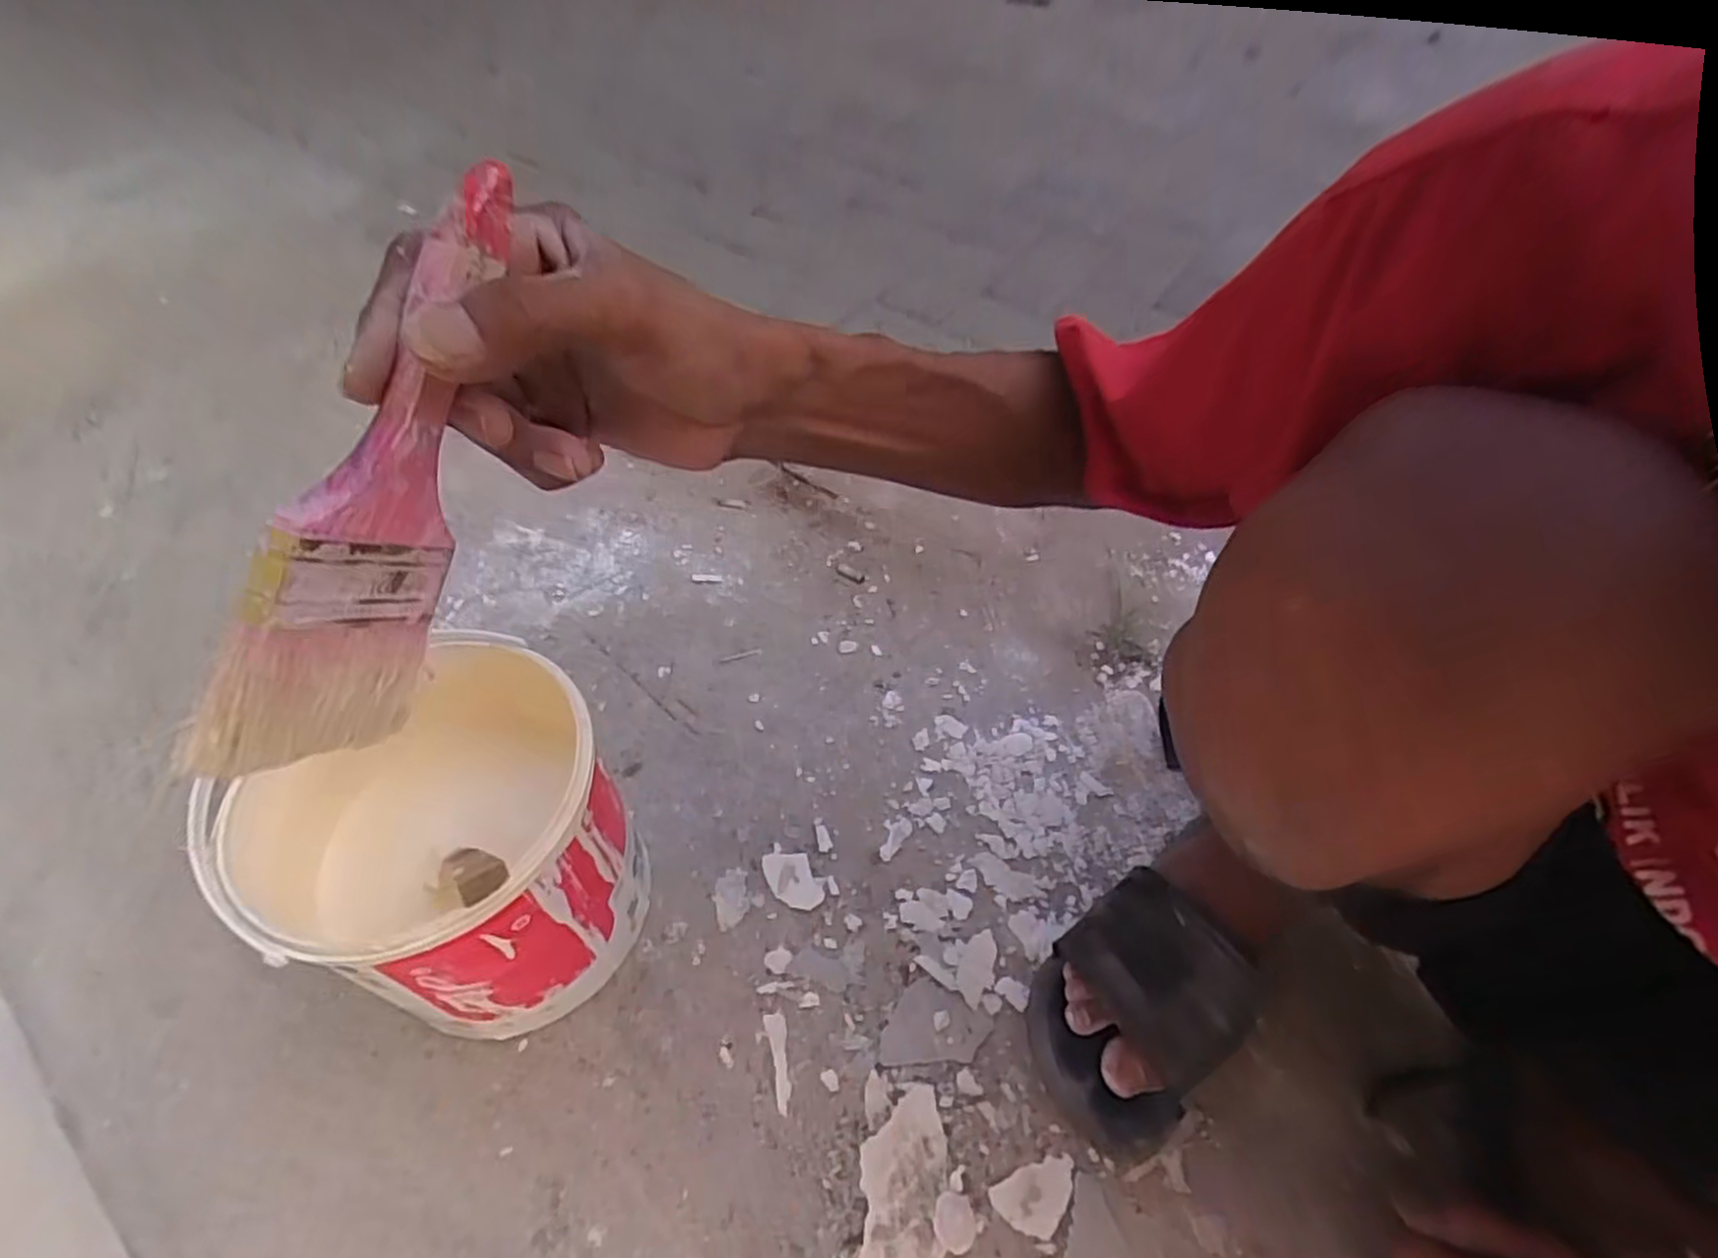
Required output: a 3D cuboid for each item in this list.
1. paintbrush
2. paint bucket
[{"bbox_3d":[-0.132,-0.041,0.220,0.010,0.063,0.173,26,98,20],"label":"paintbrush"},{"bbox_3d":[-0.225,0.132,0.466,0.164,0.191,0.180,-29,56,-22],"label":"paint bucket"}]

